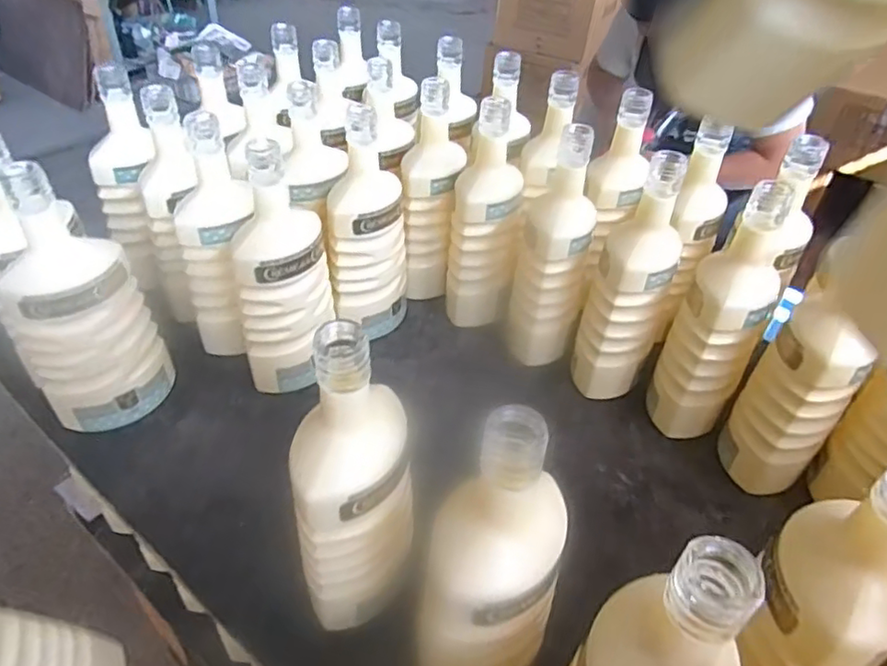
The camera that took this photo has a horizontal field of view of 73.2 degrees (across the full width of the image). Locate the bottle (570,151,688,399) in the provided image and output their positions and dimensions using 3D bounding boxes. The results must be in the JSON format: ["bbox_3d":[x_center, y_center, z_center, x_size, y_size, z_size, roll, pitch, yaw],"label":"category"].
[{"bbox_3d":[0.182,-0.044,0.584,0.073,0.241,0.066,13,42,12],"label":"bottle"}]

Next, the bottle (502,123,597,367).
[{"bbox_3d":[0.114,-0.083,0.616,0.072,0.233,0.086,9,41,7],"label":"bottle"}]

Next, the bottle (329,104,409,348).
[{"bbox_3d":[-0.081,-0.110,0.649,0.083,0.242,0.083,-3,41,-7],"label":"bottle"}]

